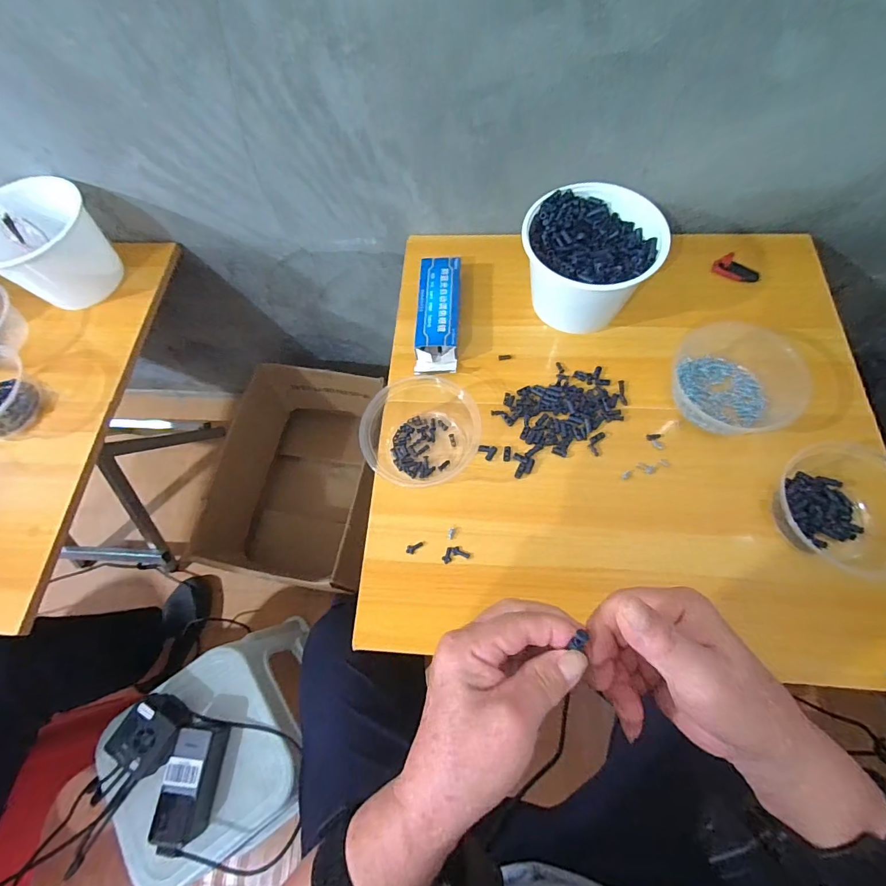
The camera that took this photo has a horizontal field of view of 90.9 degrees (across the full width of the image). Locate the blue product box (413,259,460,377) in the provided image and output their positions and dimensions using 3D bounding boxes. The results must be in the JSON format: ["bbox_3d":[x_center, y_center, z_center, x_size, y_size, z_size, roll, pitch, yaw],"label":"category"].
[{"bbox_3d":[-0.007,-0.177,0.599,0.056,0.029,0.174,1,67,4],"label":"blue product box"}]

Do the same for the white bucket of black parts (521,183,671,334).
[{"bbox_3d":[0.181,-0.230,0.560,0.156,0.109,0.144,-1,67,3],"label":"white bucket of black parts"}]

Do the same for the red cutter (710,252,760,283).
[{"bbox_3d":[0.407,-0.240,0.603,0.058,0.016,0.027,35,73,16],"label":"red cutter"}]

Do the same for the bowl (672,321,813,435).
[{"bbox_3d":[0.344,-0.078,0.514,0.135,0.053,0.144,-1,67,3],"label":"bowl"}]

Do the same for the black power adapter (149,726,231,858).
[{"bbox_3d":[-0.354,0.481,0.606,0.063,0.046,0.145,3,67,5],"label":"black power adapter"}]

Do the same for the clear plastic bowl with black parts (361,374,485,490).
[{"bbox_3d":[-0.028,-0.016,0.521,0.127,0.062,0.125,-1,67,3],"label":"clear plastic bowl with black parts"}]

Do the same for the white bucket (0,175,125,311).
[{"bbox_3d":[-0.601,-0.299,0.661,0.162,0.114,0.156,-1,67,3],"label":"white bucket"}]

